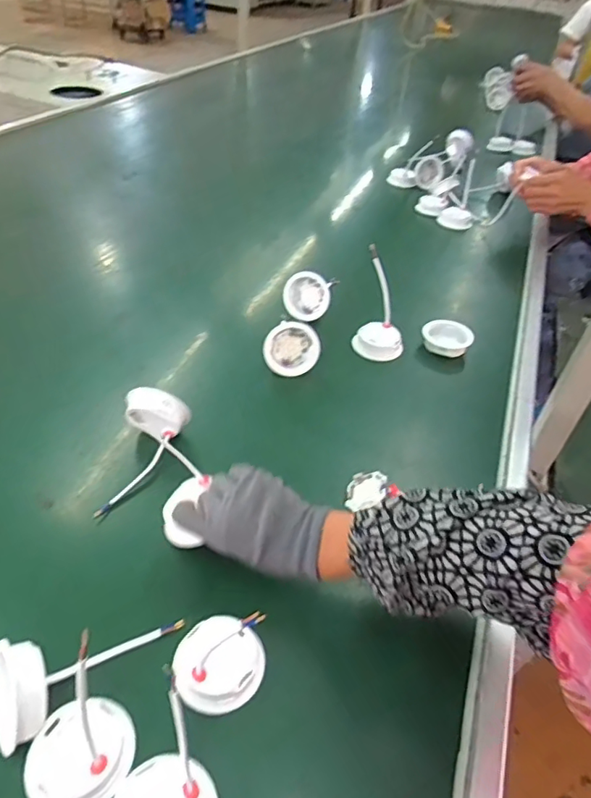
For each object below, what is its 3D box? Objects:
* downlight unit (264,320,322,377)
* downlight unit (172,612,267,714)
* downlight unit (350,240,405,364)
[{"bbox_3d":[-0.005,-0.069,0.729,0.073,0.071,0.026,2,17,-7],"label":"downlight unit"},{"bbox_3d":[-0.061,0.213,0.430,0.072,0.023,0.068,4,42,-3],"label":"downlight unit"},{"bbox_3d":[0.120,-0.138,0.781,0.072,0.160,0.038,-3,8,-9],"label":"downlight unit"}]

